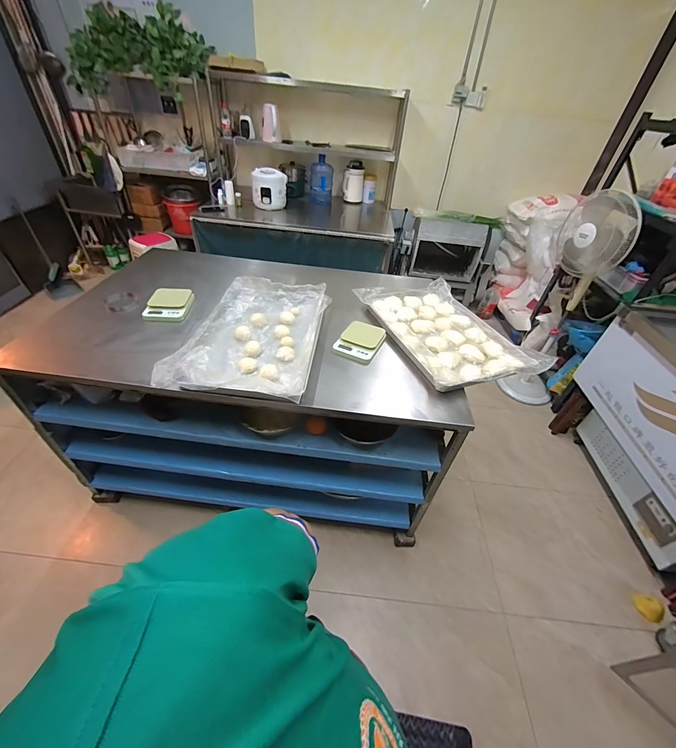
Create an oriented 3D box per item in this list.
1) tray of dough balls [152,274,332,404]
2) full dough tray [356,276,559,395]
[{"bbox_3d":[-0.283,-0.158,1.173,0.435,0.074,0.657,9,41,3],"label":"tray of dough balls"},{"bbox_3d":[0.427,-0.182,1.272,0.480,0.073,0.676,-11,44,-19],"label":"full dough tray"}]

